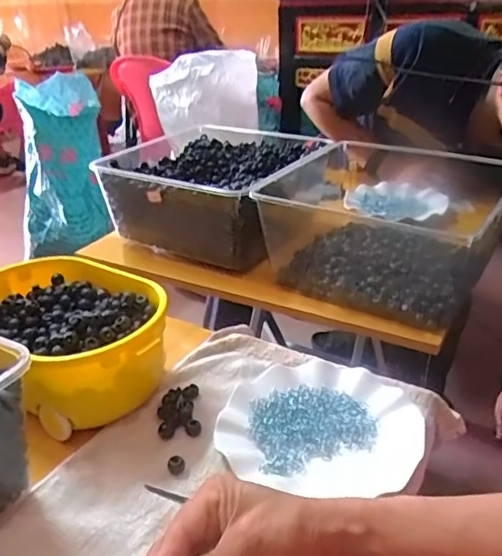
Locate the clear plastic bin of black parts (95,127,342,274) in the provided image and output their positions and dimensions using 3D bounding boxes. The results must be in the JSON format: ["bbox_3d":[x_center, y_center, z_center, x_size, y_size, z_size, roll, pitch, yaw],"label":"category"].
[{"bbox_3d":[-0.052,-0.150,0.958,0.305,0.131,0.299,15,33,30],"label":"clear plastic bin of black parts"}]

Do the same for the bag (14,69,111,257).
[{"bbox_3d":[-0.574,-0.325,1.712,0.286,0.459,0.363,-12,29,-18],"label":"bag"}]

